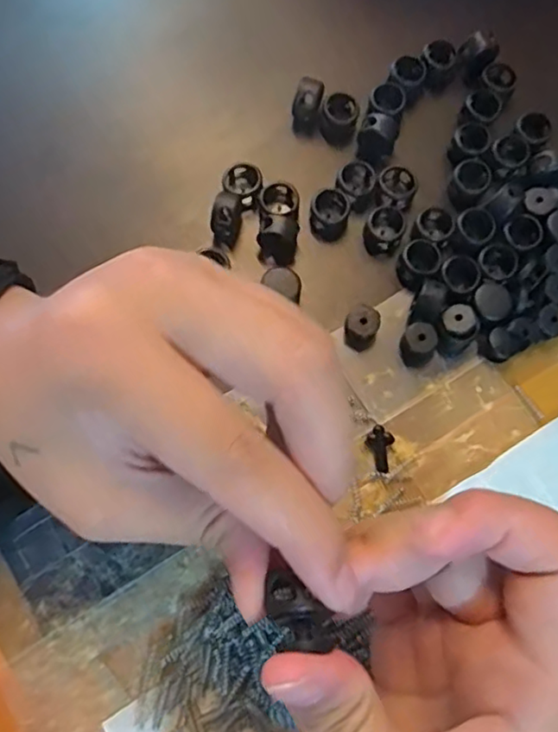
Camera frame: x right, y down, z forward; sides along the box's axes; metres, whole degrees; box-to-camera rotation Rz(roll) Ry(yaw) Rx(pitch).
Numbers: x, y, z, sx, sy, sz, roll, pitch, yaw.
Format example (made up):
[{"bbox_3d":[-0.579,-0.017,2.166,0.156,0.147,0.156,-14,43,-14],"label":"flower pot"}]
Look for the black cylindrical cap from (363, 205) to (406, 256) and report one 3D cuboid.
[{"bbox_3d":[0.046,-0.059,0.260,0.016,0.012,0.020,23,75,4],"label":"black cylindrical cap"}]

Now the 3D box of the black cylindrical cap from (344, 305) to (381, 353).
[{"bbox_3d":[0.034,-0.015,0.246,0.014,0.013,0.015,0,75,-2],"label":"black cylindrical cap"}]

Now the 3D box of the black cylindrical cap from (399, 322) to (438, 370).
[{"bbox_3d":[0.056,-0.008,0.244,0.014,0.013,0.015,0,75,-2],"label":"black cylindrical cap"}]

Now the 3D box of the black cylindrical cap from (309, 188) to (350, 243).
[{"bbox_3d":[0.022,-0.065,0.260,0.016,0.014,0.020,13,75,2],"label":"black cylindrical cap"}]

